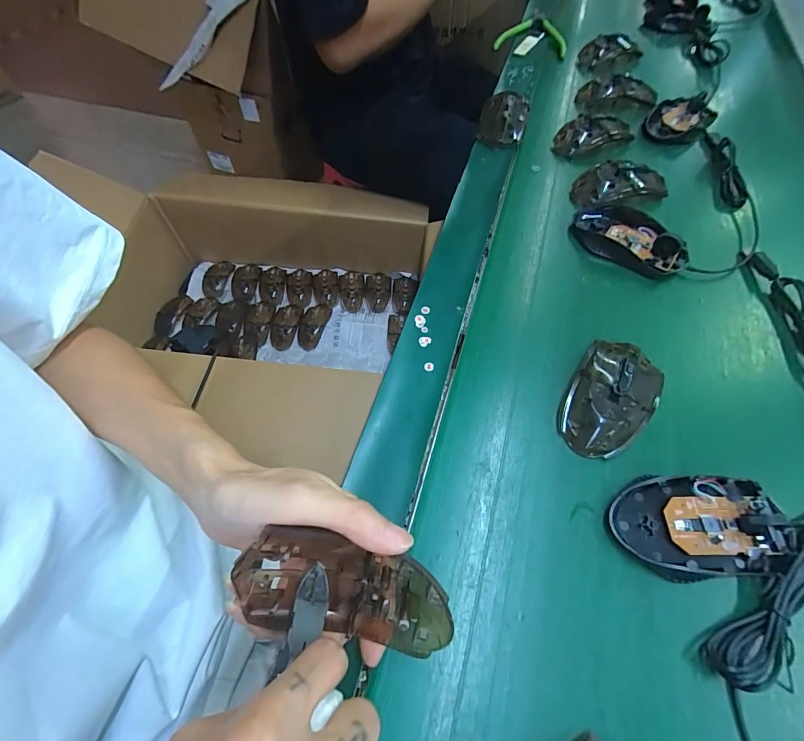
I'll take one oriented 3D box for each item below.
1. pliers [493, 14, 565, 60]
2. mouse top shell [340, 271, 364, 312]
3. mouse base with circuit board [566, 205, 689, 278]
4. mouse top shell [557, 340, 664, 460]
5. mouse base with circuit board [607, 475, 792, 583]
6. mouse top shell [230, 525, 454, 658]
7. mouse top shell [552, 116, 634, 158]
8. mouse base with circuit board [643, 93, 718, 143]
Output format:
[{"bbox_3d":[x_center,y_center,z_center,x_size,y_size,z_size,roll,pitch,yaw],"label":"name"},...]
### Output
[{"bbox_3d":[0.231,-0.571,0.641,0.112,0.016,0.133,22,63,12],"label":"pliers"},{"bbox_3d":[-0.117,-0.188,0.889,0.055,0.021,0.112,-5,62,-2],"label":"mouse top shell"},{"bbox_3d":[0.234,-0.139,0.388,0.113,0.025,0.067,31,65,17],"label":"mouse base with circuit board"},{"bbox_3d":[0.165,0.016,0.295,0.059,0.028,0.107,32,65,17],"label":"mouse top shell"},{"bbox_3d":[0.197,0.100,0.248,0.107,0.026,0.062,-3,60,-1],"label":"mouse base with circuit board"},{"bbox_3d":[-0.031,0.118,0.204,0.111,0.029,0.060,16,95,-1],"label":"mouse top shell"},{"bbox_3d":[0.247,-0.294,0.476,0.102,0.029,0.047,-14,61,-7],"label":"mouse top shell"},{"bbox_3d":[0.366,-0.333,0.500,0.094,0.023,0.062,-36,66,-18],"label":"mouse base with circuit board"}]

